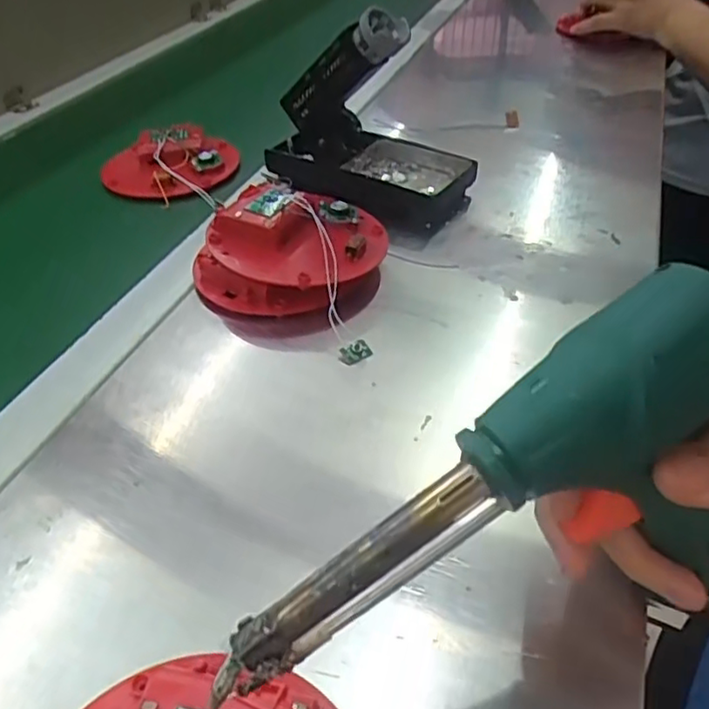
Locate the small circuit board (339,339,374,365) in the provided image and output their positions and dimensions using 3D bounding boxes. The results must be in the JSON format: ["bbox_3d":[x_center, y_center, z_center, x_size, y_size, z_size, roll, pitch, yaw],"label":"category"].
[{"bbox_3d":[0.000,-0.001,0.386,0.019,0.012,0.004,-33,1,13],"label":"small circuit board"}]

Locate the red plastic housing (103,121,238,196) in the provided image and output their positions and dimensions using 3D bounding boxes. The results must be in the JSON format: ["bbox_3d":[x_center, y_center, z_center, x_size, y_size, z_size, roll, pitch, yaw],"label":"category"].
[{"bbox_3d":[-0.172,-0.183,0.601,0.121,0.024,0.114,10,41,17],"label":"red plastic housing"}]

